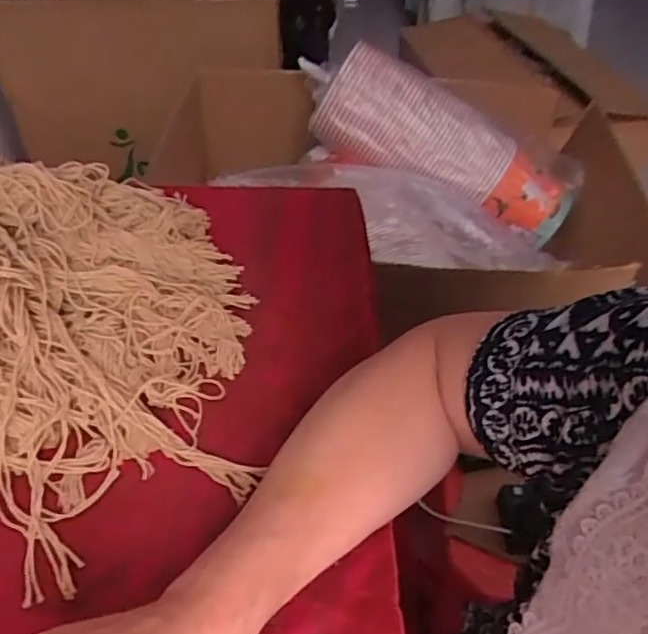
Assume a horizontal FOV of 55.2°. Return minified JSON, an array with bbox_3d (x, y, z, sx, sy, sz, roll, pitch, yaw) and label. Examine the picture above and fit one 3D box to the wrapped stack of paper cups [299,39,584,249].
[{"bbox_3d":[0.187,-0.288,1.020,0.488,0.140,0.149,26,46,-5],"label":"wrapped stack of paper cups"}]

